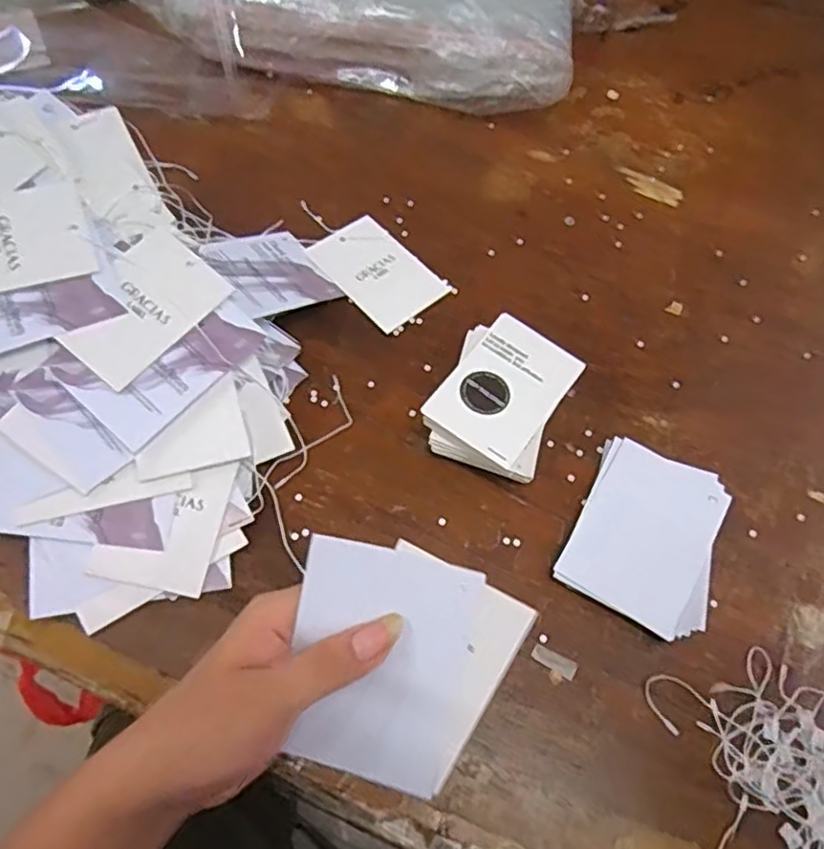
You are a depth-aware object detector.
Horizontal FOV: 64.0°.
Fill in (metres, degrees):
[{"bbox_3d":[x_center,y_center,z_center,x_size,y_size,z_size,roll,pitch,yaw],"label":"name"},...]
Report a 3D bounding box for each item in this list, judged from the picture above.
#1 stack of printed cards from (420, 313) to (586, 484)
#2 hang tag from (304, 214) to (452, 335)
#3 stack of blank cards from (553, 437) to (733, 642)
[{"bbox_3d":[0.054,-0.015,0.407,0.071,0.033,0.093,25,65,9],"label":"stack of printed cards"},{"bbox_3d":[-0.024,-0.108,0.466,0.061,0.004,0.090,-38,71,-20],"label":"hang tag"},{"bbox_3d":[0.138,0.064,0.384,0.082,0.011,0.102,26,65,10],"label":"stack of blank cards"}]

